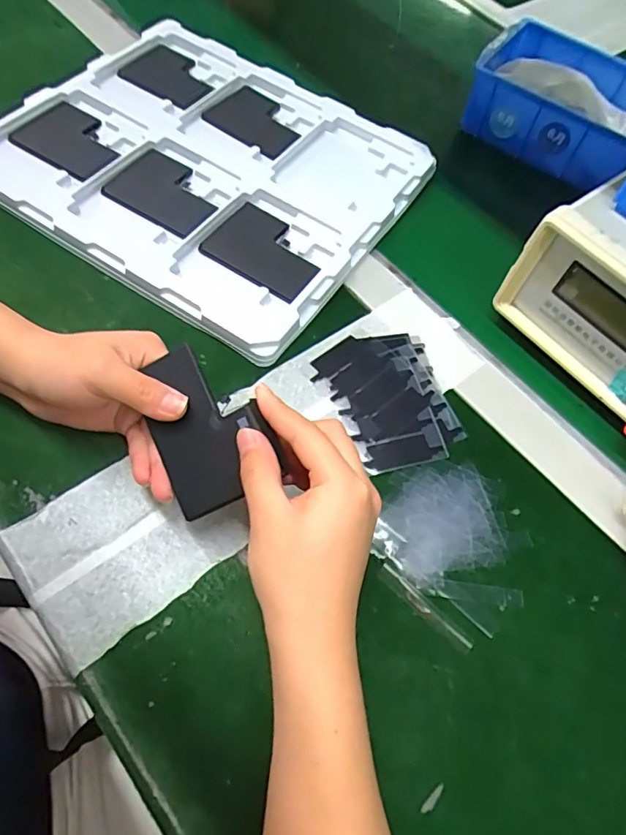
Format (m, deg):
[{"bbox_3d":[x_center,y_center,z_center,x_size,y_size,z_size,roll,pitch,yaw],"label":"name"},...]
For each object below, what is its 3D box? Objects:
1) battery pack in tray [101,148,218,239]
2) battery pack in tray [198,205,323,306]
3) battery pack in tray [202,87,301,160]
[{"bbox_3d":[-0.124,-0.189,0.433,0.088,0.013,0.069,30,62,9],"label":"battery pack in tray"},{"bbox_3d":[-0.038,-0.134,0.419,0.091,0.004,0.069,32,58,10],"label":"battery pack in tray"},{"bbox_3d":[-0.053,-0.278,0.488,0.088,0.009,0.067,34,63,11],"label":"battery pack in tray"}]

